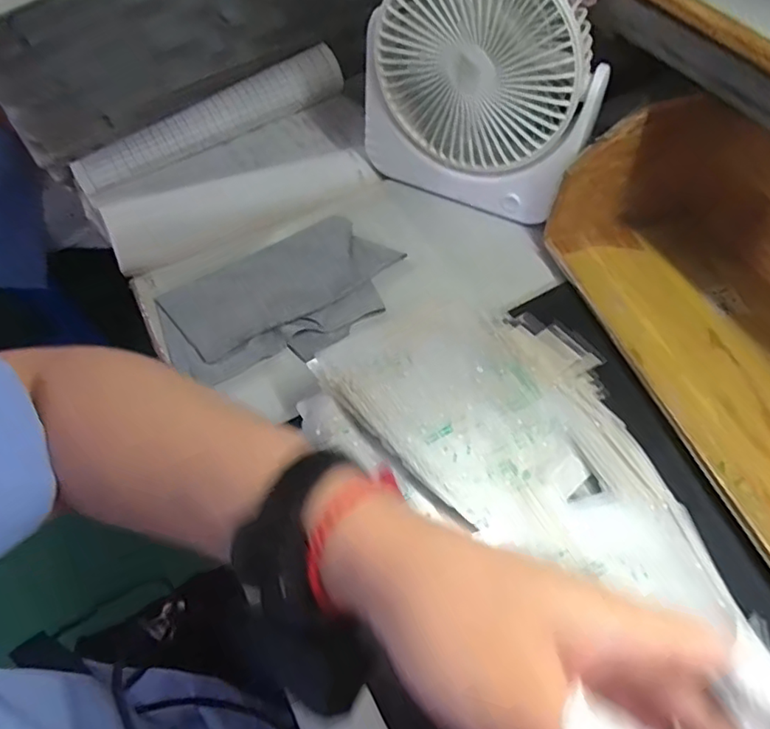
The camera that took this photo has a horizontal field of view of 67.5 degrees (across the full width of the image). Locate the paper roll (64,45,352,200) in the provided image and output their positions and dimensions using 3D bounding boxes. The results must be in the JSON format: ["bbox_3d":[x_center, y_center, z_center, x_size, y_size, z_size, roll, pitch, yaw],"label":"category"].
[{"bbox_3d":[-0.171,-0.252,0.589,0.294,0.041,0.036,-34,62,-21],"label":"paper roll"}]

